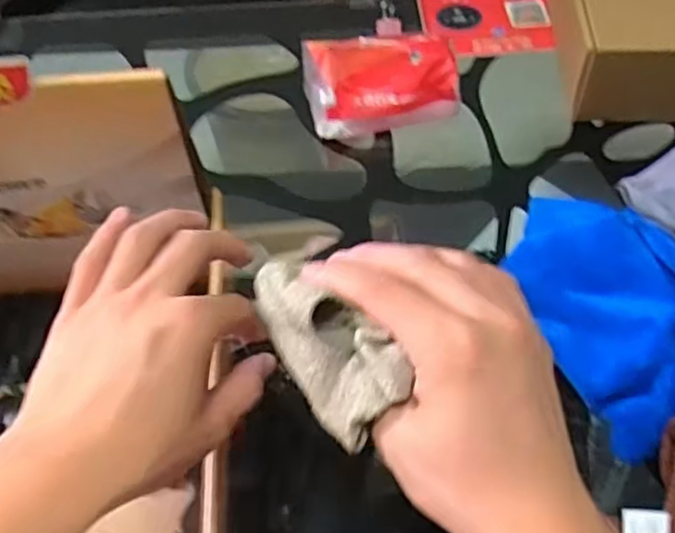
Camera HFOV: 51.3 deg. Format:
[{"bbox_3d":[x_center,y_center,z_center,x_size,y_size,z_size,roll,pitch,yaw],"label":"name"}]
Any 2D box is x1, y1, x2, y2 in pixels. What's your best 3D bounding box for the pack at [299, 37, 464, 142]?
[{"bbox_3d":[0.041,-0.176,0.689,0.148,0.074,0.074,-4,53,0],"label":"pack"}]

